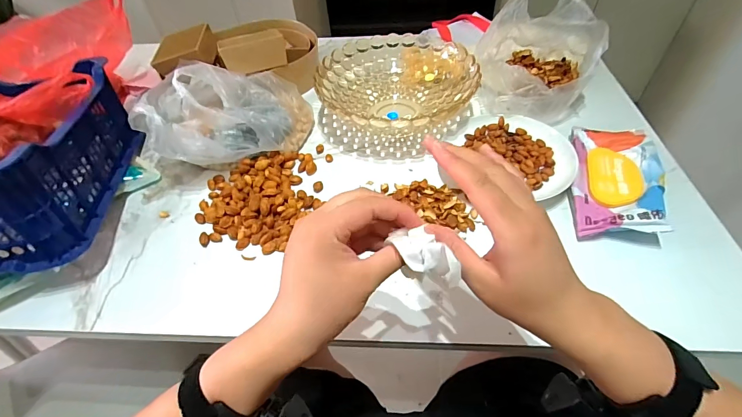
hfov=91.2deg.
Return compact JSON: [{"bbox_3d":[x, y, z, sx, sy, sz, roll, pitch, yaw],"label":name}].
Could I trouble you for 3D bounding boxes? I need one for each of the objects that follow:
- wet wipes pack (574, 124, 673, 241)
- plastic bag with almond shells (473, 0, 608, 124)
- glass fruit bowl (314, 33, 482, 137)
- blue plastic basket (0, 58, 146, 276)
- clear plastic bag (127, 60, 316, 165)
[{"bbox_3d":[0.358,-0.041,0.526,0.117,0.035,0.204,11,50,13],"label":"wet wipes pack"},{"bbox_3d":[0.298,-0.281,0.649,0.195,0.164,0.232,7,50,10],"label":"plastic bag with almond shells"},{"bbox_3d":[0.045,-0.211,0.670,0.280,0.098,0.255,-2,49,2],"label":"glass fruit bowl"},{"bbox_3d":[-0.524,-0.069,0.516,0.245,0.156,0.342,-12,49,-7],"label":"blue plastic basket"},{"bbox_3d":[-0.232,-0.161,0.617,0.257,0.133,0.205,-17,50,-11],"label":"clear plastic bag"}]

